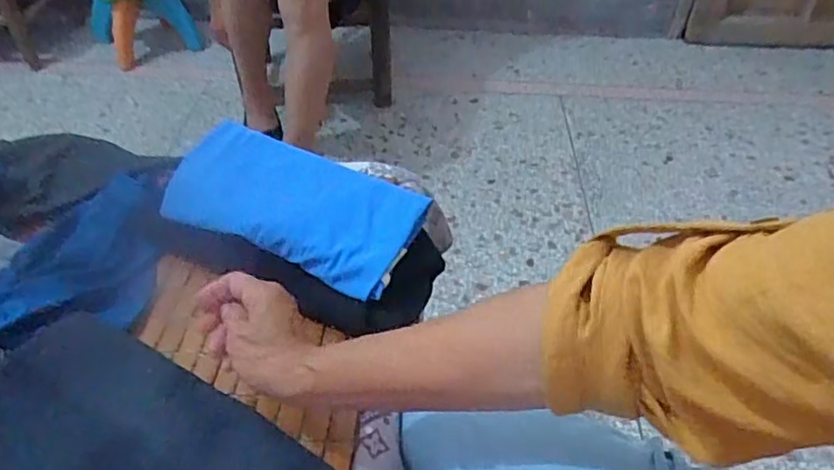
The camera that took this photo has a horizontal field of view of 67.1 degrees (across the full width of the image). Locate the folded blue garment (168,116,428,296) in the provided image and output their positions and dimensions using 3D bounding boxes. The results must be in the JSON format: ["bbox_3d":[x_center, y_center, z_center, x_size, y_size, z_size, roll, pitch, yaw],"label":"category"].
[{"bbox_3d":[-0.115,-0.036,0.610,0.235,0.052,0.137,16,45,15],"label":"folded blue garment"}]

